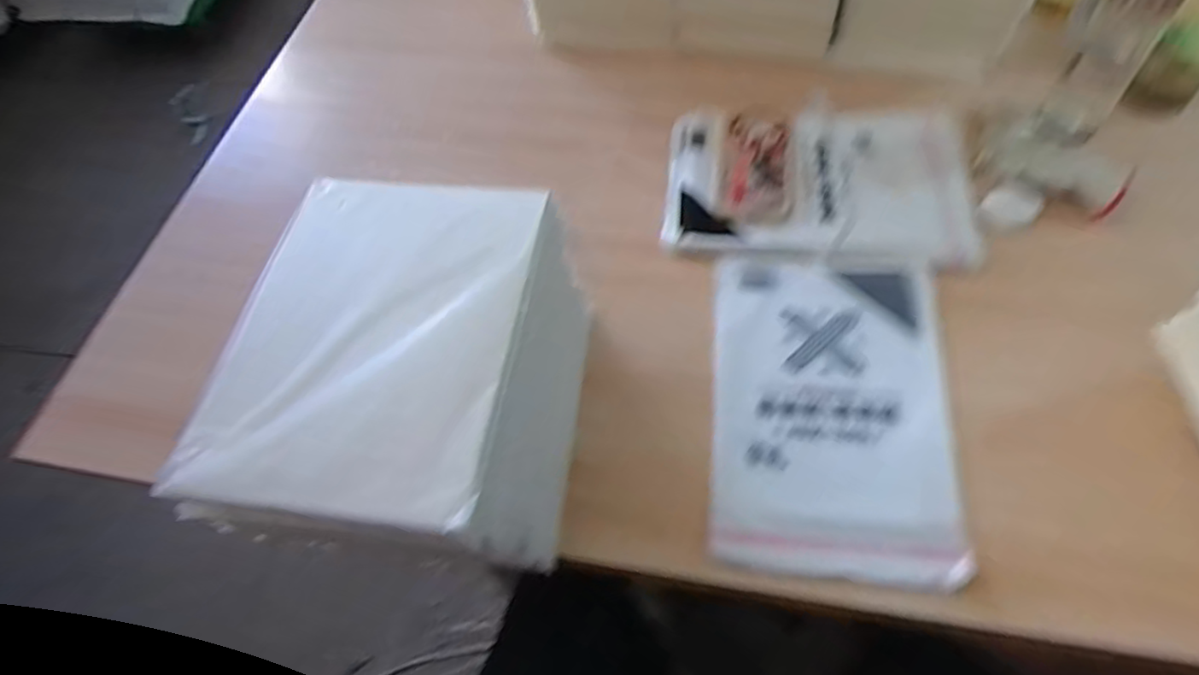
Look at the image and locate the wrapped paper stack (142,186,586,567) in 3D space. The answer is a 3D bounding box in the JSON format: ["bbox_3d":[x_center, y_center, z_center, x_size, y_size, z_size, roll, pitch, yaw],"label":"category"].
[{"bbox_3d":[-0.134,0.026,0.523,0.200,0.182,0.286,5,58,8],"label":"wrapped paper stack"}]

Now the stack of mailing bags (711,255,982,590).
[{"bbox_3d":[0.216,0.063,0.642,0.207,0.022,0.324,4,57,7],"label":"stack of mailing bags"}]

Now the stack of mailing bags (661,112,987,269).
[{"bbox_3d":[0.252,-0.177,0.785,0.336,0.034,0.227,4,58,8],"label":"stack of mailing bags"}]

